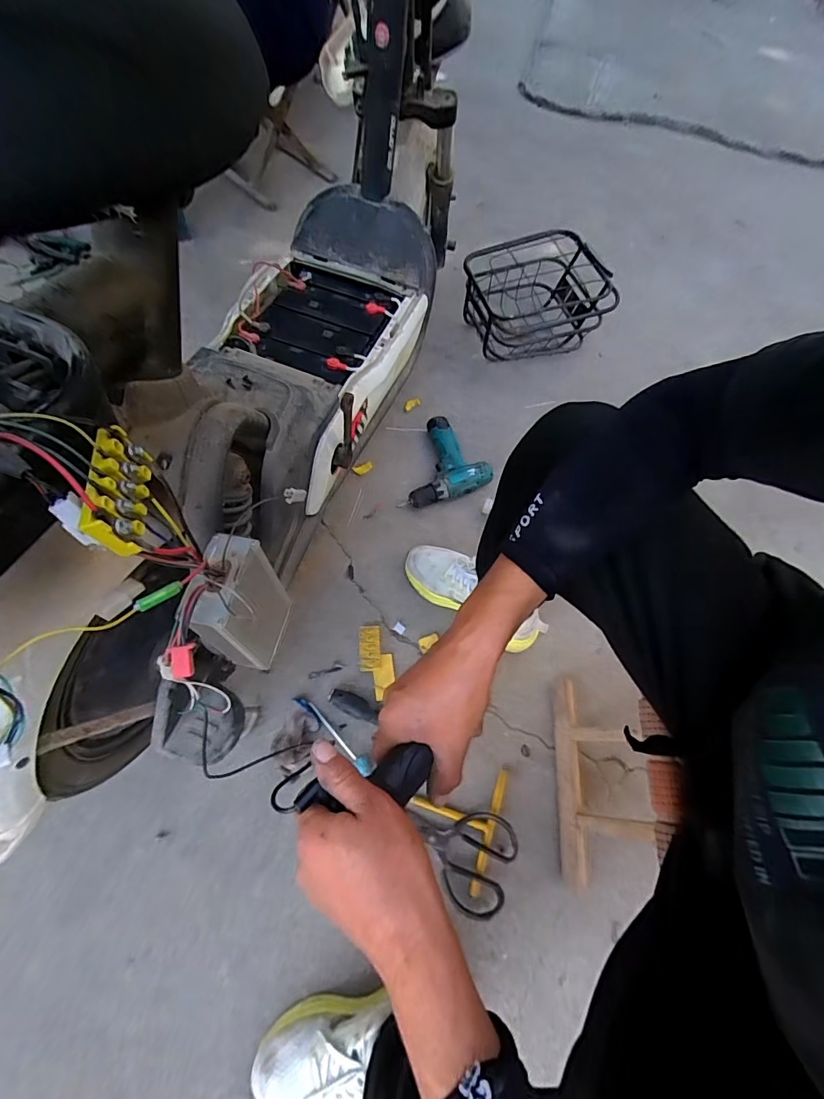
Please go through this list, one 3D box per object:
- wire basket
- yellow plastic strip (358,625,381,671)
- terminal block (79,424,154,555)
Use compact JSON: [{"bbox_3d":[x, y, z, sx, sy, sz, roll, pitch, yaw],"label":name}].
[{"bbox_3d":[0.294,-0.616,1.116,0.304,0.195,0.244,-11,68,-13],"label":"wire basket"},{"bbox_3d":[-0.075,0.176,0.805,0.037,0.010,0.081,-1,65,-4],"label":"yellow plastic strip"},{"bbox_3d":[-0.185,-0.037,0.279,0.017,0.044,0.079,-15,65,8],"label":"terminal block"}]

